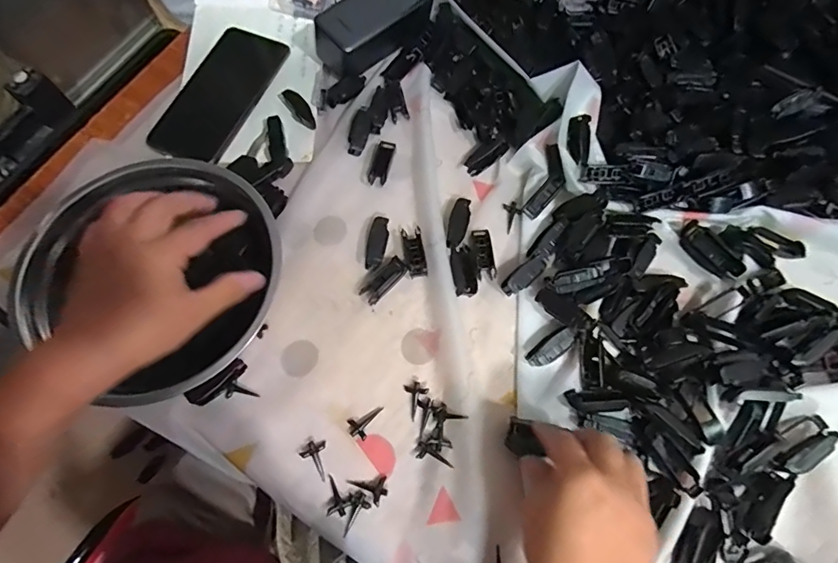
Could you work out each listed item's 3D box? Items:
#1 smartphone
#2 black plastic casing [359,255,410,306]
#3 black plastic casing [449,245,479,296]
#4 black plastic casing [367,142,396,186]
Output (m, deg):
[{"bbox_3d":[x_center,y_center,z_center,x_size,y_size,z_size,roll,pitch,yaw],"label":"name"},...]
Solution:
[{"bbox_3d":[-0.209,-0.200,0.487,0.084,0.005,0.165,23,71,8],"label":"smartphone"},{"bbox_3d":[-0.032,-0.002,0.421,0.019,0.017,0.048,43,75,14],"label":"black plastic casing"},{"bbox_3d":[0.041,-0.010,0.425,0.023,0.006,0.047,-11,70,-4],"label":"black plastic casing"},{"bbox_3d":[-0.038,-0.119,0.464,0.018,0.007,0.045,14,70,5],"label":"black plastic casing"}]

